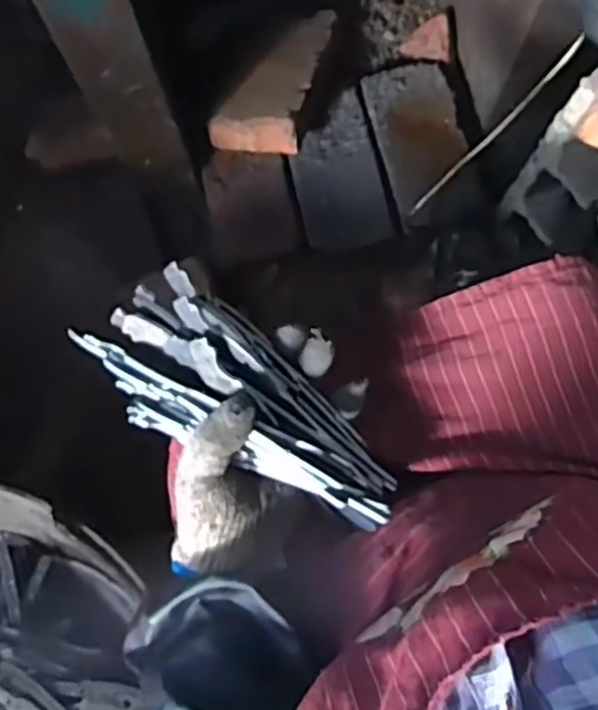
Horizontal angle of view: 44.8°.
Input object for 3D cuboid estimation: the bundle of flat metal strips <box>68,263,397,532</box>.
[{"bbox_3d":[-0.029,0.033,0.455,0.214,0.054,0.086,34,81,0],"label":"bundle of flat metal strips"}]

